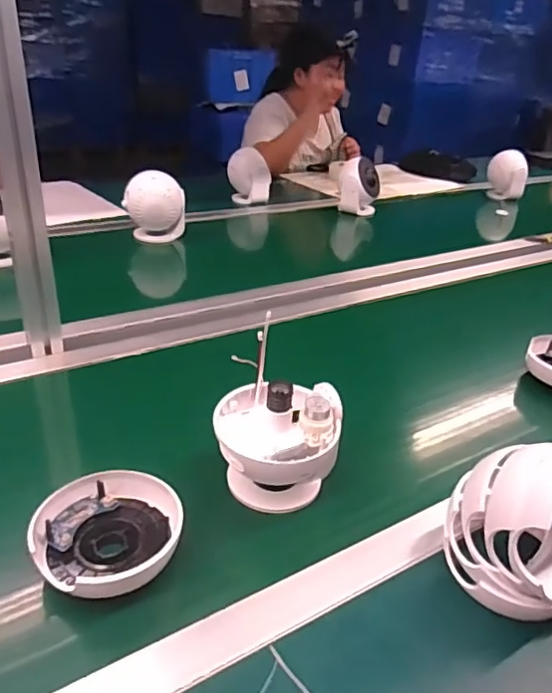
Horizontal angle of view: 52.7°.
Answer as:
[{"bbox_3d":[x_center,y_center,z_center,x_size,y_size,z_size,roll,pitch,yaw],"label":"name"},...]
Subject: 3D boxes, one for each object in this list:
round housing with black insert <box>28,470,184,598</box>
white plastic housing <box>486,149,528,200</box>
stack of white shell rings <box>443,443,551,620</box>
[{"bbox_3d":[-0.138,0.155,0.460,0.113,0.038,0.108,3,29,-2],"label":"round housing with black insert"},{"bbox_3d":[0.698,-0.519,1.687,0.109,0.133,0.108,13,30,15],"label":"white plastic housing"},{"bbox_3d":[0.205,0.140,0.449,0.106,0.132,0.100,-16,36,-33],"label":"stack of white shell rings"}]

